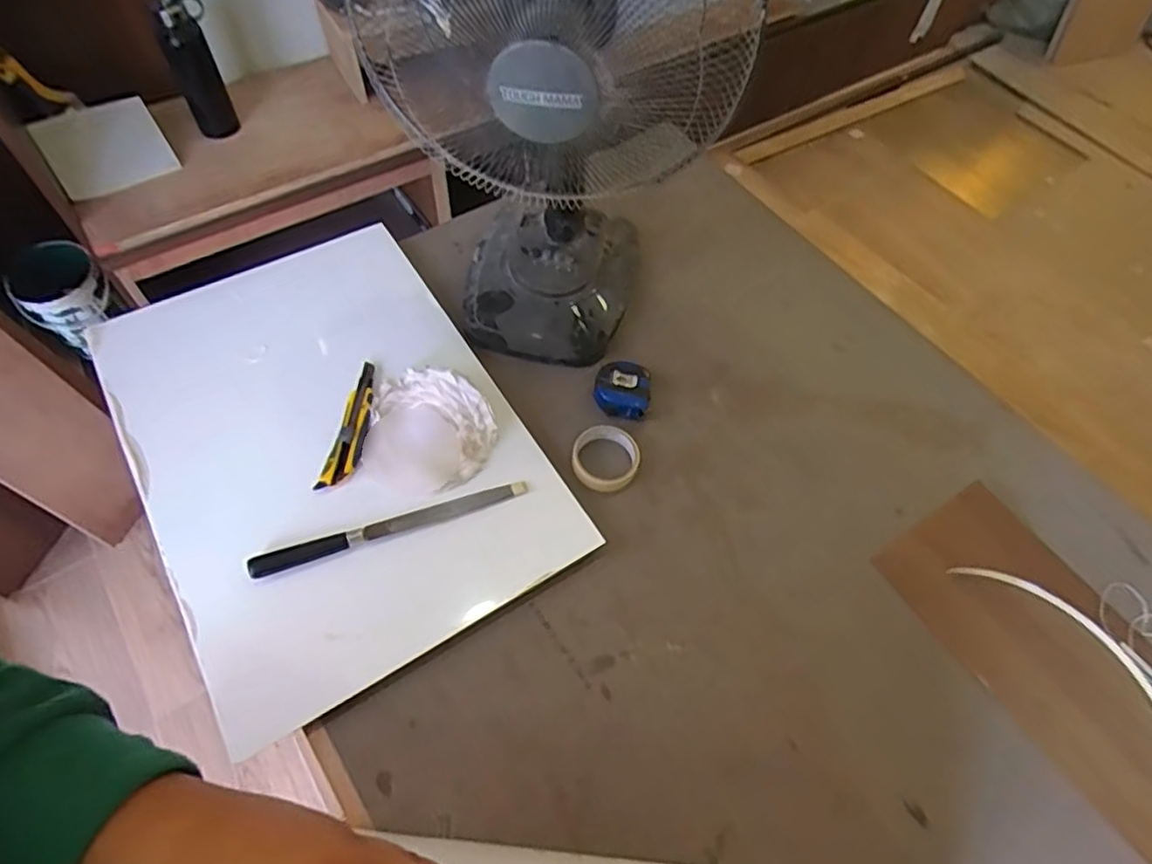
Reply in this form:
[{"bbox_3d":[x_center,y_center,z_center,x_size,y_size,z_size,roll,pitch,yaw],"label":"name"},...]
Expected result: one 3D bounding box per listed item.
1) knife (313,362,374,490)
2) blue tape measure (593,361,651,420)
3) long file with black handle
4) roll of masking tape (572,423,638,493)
[{"bbox_3d":[-0.292,-0.013,0.863,0.044,0.026,0.196,9,58,1],"label":"knife"},{"bbox_3d":[0.067,-0.065,0.929,0.077,0.043,0.077,9,58,1],"label":"blue tape measure"},{"bbox_3d":[-0.223,0.113,0.792,0.330,0.017,0.023,-16,61,-14],"label":"long file with black handle"},{"bbox_3d":[0.041,0.033,0.880,0.089,0.025,0.098,9,56,3],"label":"roll of masking tape"}]

